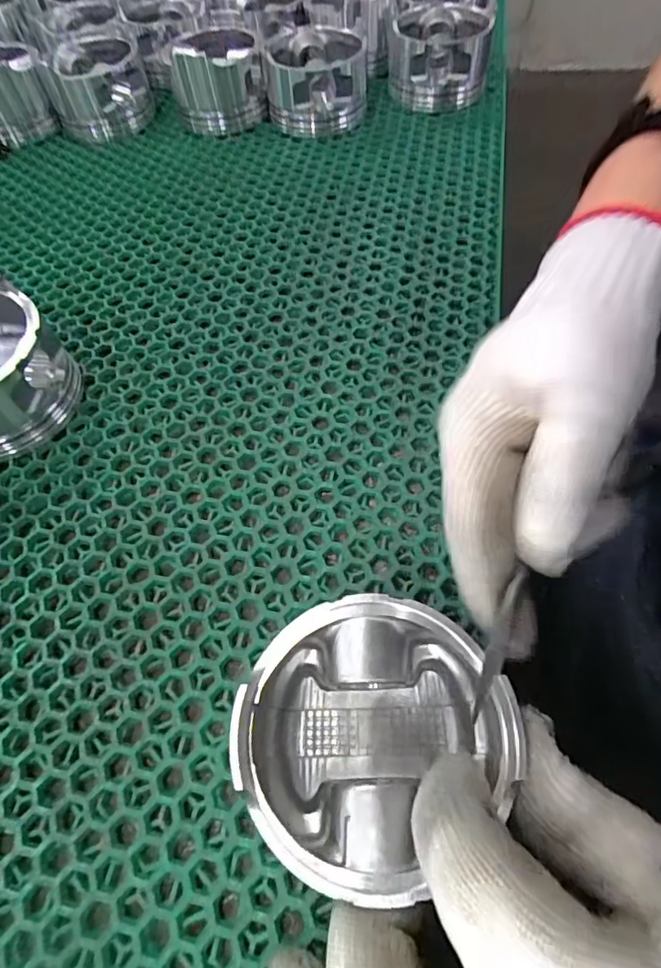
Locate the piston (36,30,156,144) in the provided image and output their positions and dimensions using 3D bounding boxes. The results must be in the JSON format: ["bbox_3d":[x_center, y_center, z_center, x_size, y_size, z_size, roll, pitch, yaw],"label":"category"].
[{"bbox_3d":[-0.191,-0.332,0.410,0.078,0.049,0.079,-16,61,-6],"label":"piston"}]

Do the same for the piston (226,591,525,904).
[{"bbox_3d":[0.011,0.077,0.156,0.081,0.044,0.072,-33,64,-15],"label":"piston"}]

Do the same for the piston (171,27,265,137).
[{"bbox_3d":[-0.090,-0.328,0.401,0.072,0.049,0.068,-5,60,0],"label":"piston"}]

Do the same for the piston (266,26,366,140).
[{"bbox_3d":[-0.011,-0.316,0.390,0.075,0.049,0.074,-3,60,1],"label":"piston"}]

